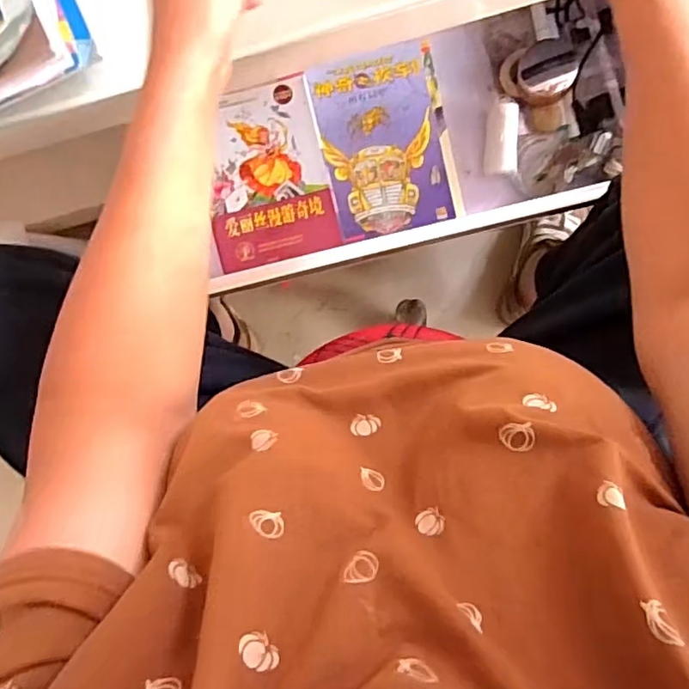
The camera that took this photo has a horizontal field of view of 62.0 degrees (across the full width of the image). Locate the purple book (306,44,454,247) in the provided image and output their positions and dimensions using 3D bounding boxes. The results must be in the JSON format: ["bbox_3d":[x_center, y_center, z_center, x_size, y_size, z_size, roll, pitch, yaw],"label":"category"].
[{"bbox_3d":[0.048,-0.245,0.704,0.142,0.017,0.211,-13,92,1],"label":"purple book"}]

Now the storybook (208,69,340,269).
[{"bbox_3d":[-0.094,-0.201,0.683,0.144,0.018,0.199,-12,92,1],"label":"storybook"}]

